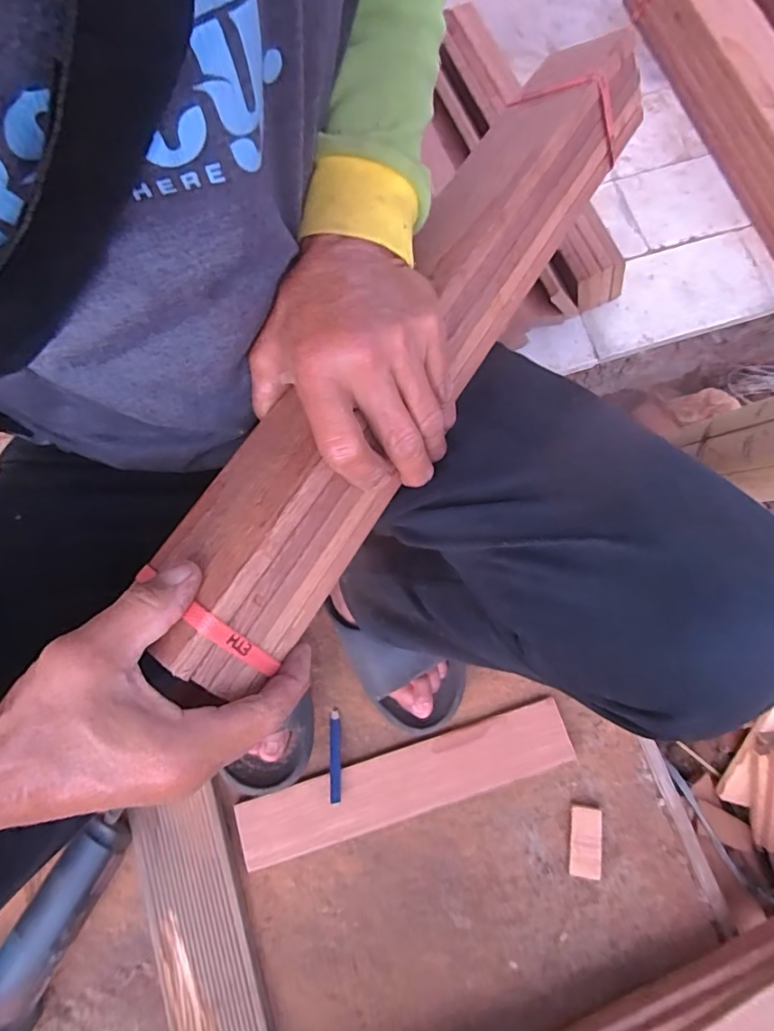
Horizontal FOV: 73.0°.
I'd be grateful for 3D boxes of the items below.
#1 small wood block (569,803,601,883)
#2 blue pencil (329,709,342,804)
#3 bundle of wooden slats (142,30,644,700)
[{"bbox_3d":[0.202,0.334,0.536,0.031,0.012,0.065,5,77,3],"label":"small wood block"},{"bbox_3d":[-0.056,0.257,0.562,0.013,0.007,0.092,-4,62,0],"label":"blue pencil"},{"bbox_3d":[0.024,-0.121,0.301,0.085,0.048,0.460,32,74,8],"label":"bundle of wooden slats"}]

